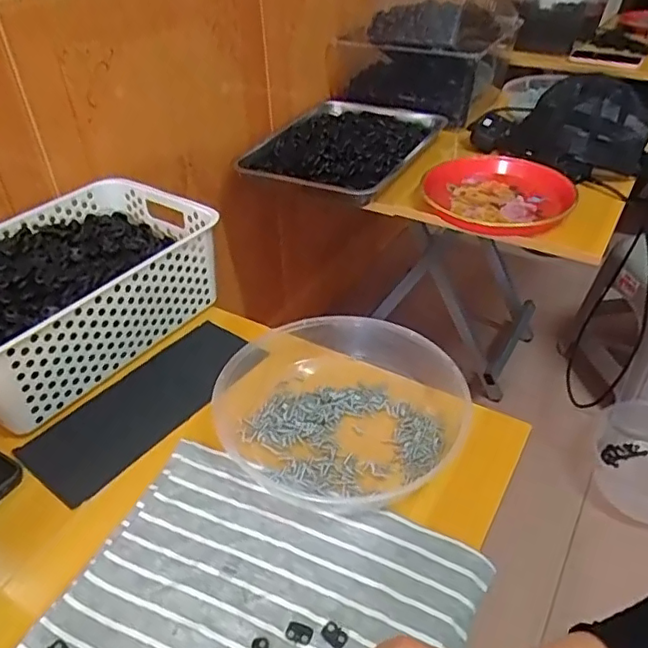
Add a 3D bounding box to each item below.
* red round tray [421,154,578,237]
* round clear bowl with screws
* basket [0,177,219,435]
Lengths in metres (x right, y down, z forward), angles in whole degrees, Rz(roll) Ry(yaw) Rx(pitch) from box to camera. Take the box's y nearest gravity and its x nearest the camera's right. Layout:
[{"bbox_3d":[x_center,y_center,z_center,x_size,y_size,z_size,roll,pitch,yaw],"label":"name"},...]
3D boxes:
[{"bbox_3d":[0.264,-0.194,0.885,0.212,0.035,0.219,26,47,30],"label":"red round tray"},{"bbox_3d":[0.014,0.070,0.554,0.228,0.044,0.202,11,41,15],"label":"round clear bowl with screws"},{"bbox_3d":[-0.287,-0.040,0.649,0.214,0.099,0.310,24,46,28],"label":"basket"}]

